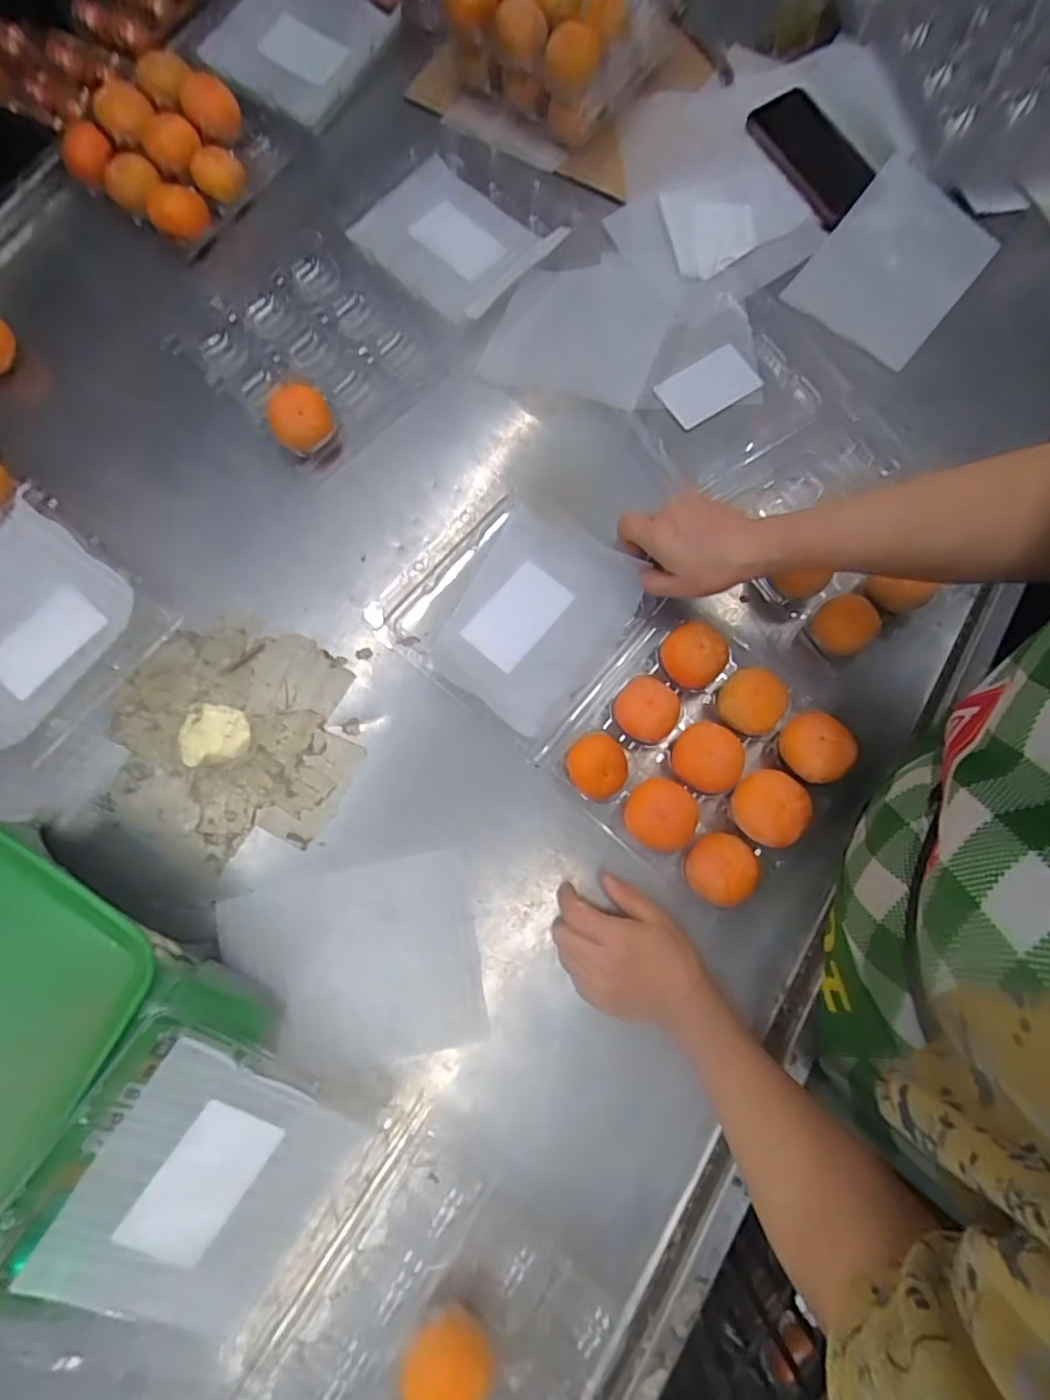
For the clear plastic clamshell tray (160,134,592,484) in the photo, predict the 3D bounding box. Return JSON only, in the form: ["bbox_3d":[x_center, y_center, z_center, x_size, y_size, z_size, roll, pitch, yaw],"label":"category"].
[{"bbox_3d":[-0.132,-0.432,0.619,0.423,0.030,0.207,-44,81,-9],"label":"clear plastic clamshell tray"}]

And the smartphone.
[{"bbox_3d":[0.327,-0.622,0.679,0.081,0.016,0.167,-33,87,3],"label":"smartphone"}]

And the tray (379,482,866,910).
[{"bbox_3d":[0.075,-0.018,0.533,0.391,0.058,0.205,38,80,14],"label":"tray"}]

